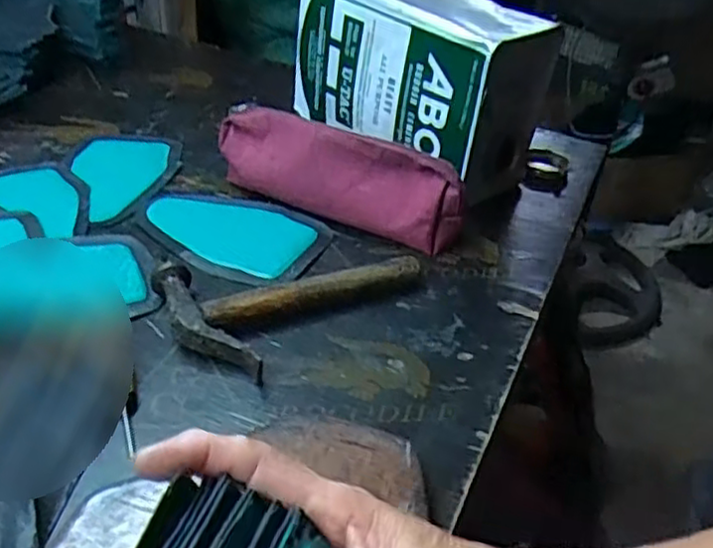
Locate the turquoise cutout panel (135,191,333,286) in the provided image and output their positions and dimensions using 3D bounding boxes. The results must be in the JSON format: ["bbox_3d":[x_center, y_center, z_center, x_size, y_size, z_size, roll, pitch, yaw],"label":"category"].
[{"bbox_3d":[-0.112,-0.038,0.606,0.170,0.008,0.105,22,39,22],"label":"turquoise cutout panel"}]

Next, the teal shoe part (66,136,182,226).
[{"bbox_3d":[-0.223,-0.097,0.668,0.096,0.006,0.166,5,36,0],"label":"teal shoe part"}]

